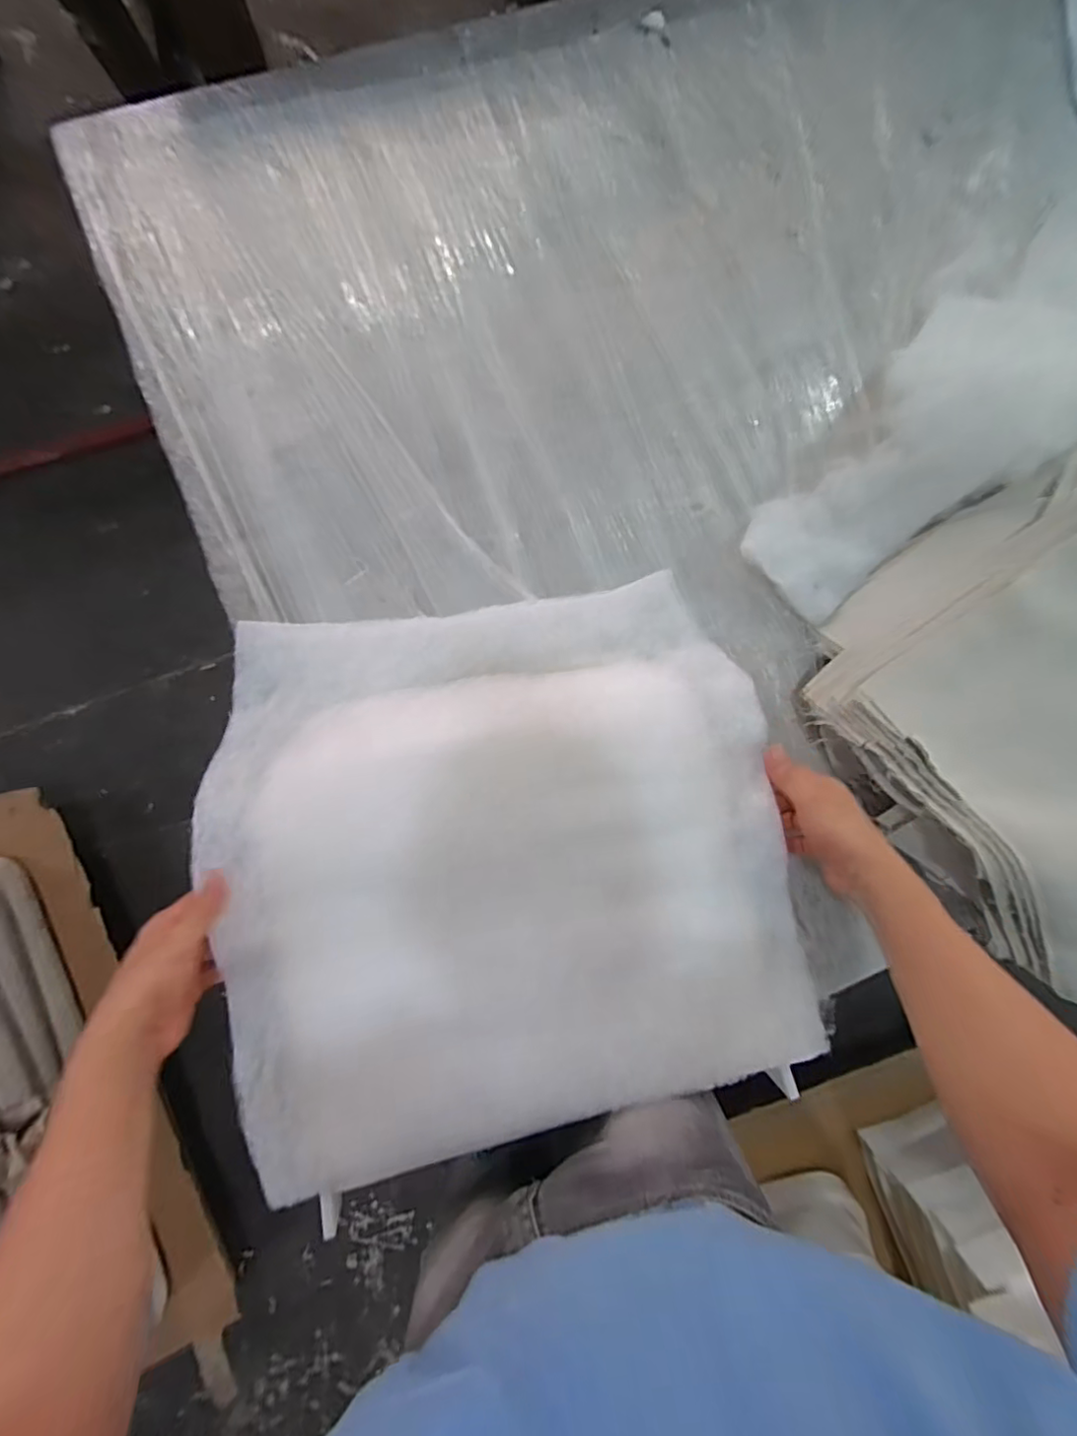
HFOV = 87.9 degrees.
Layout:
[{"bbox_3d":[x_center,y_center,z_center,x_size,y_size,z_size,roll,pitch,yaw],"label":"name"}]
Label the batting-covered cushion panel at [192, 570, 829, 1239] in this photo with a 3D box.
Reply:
[{"bbox_3d":[-0.028,0.127,0.543,0.520,0.068,0.514,-11,86,-4],"label":"batting-covered cushion panel"}]

